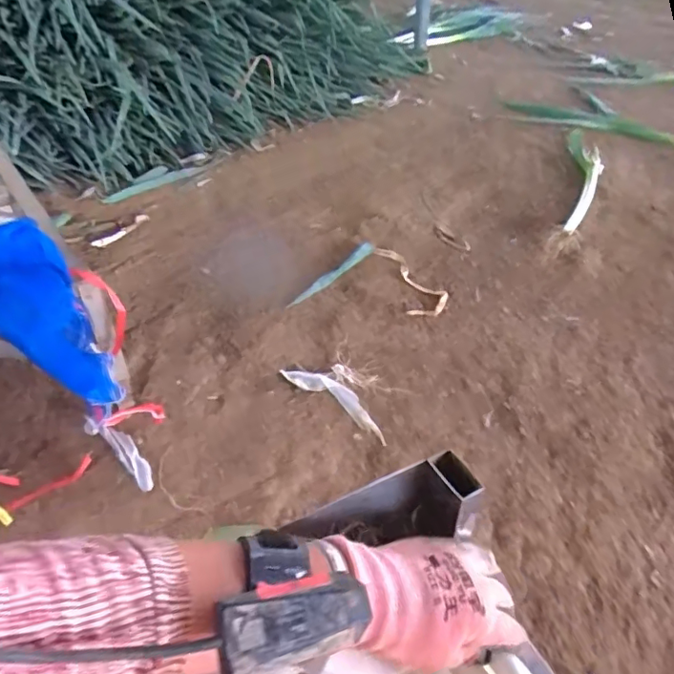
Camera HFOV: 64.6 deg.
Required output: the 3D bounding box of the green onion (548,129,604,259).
[{"bbox_3d":[0.613,-0.380,1.349,0.093,0.035,0.616,14,46,16],"label":"green onion"}]

